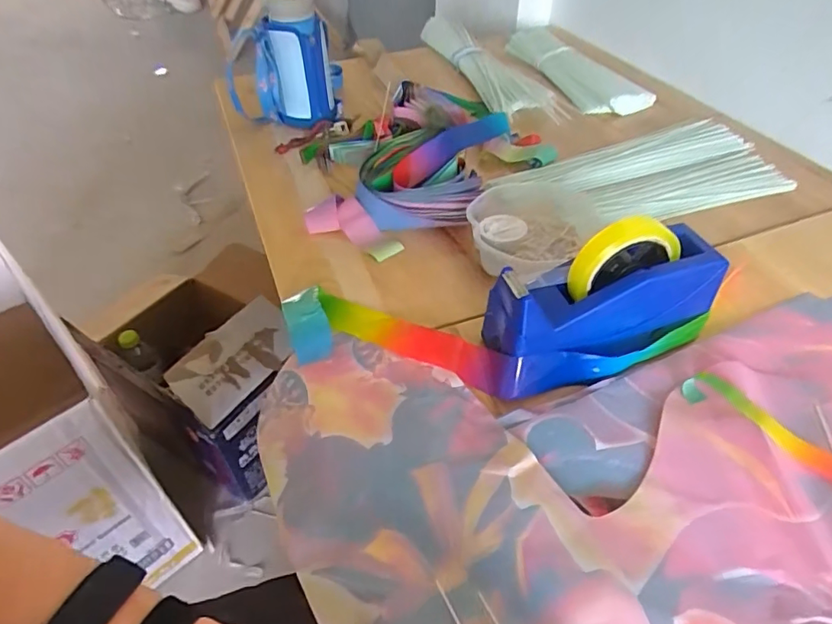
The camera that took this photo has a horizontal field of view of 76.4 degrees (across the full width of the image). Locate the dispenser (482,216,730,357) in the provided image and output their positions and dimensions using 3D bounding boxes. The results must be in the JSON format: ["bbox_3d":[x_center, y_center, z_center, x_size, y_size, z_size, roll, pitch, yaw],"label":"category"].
[{"bbox_3d":[0.170,-0.019,0.472,0.204,0.124,0.068,-12,47,-10],"label":"dispenser"}]

